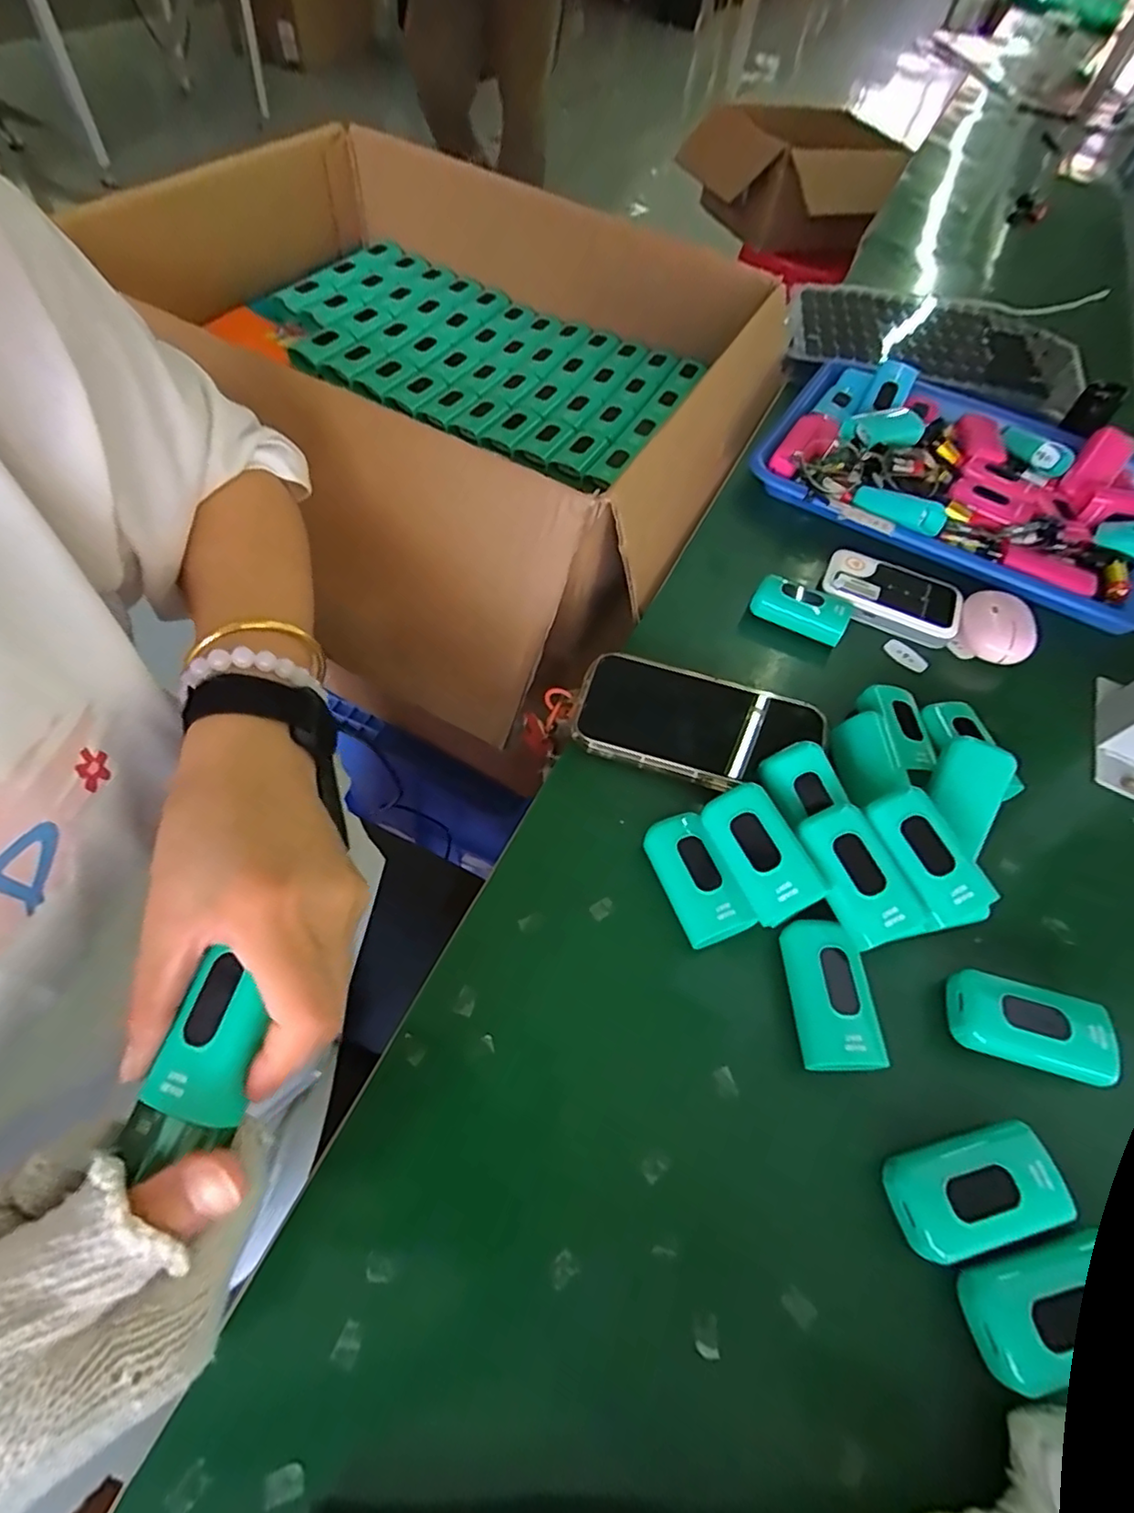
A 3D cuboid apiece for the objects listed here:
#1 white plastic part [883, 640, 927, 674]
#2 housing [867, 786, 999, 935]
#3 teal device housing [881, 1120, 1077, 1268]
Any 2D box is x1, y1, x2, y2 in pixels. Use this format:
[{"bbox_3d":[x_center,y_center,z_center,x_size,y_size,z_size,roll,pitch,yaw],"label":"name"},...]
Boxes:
[{"bbox_3d":[0.241,-0.072,0.432,0.015,0.006,0.031,-35,70,-24],"label":"white plastic part"},{"bbox_3d":[0.179,0.047,0.300,0.038,0.018,0.063,-15,63,-16],"label":"housing"},{"bbox_3d":[0.167,0.179,0.251,0.070,0.023,0.038,-6,61,-11],"label":"teal device housing"}]

